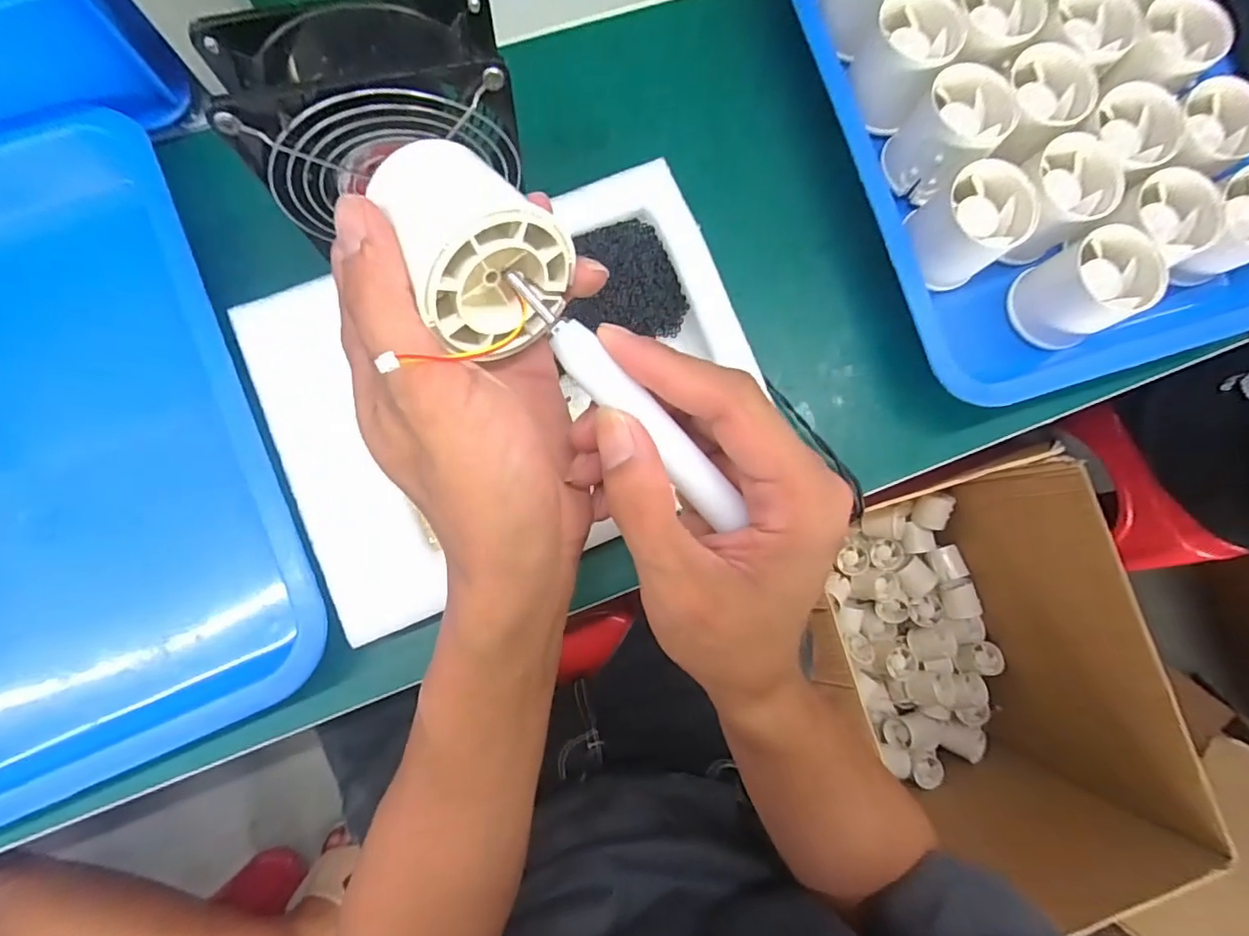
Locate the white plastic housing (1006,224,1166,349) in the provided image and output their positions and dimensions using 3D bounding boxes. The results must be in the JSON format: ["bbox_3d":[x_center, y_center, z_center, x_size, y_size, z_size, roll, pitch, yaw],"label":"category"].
[{"bbox_3d":[0.266,-0.104,0.320,0.050,0.049,0.052,1,82,-4],"label":"white plastic housing"}]

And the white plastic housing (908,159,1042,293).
[{"bbox_3d":[0.196,-0.138,0.321,0.051,0.049,0.051,1,82,-4],"label":"white plastic housing"}]

